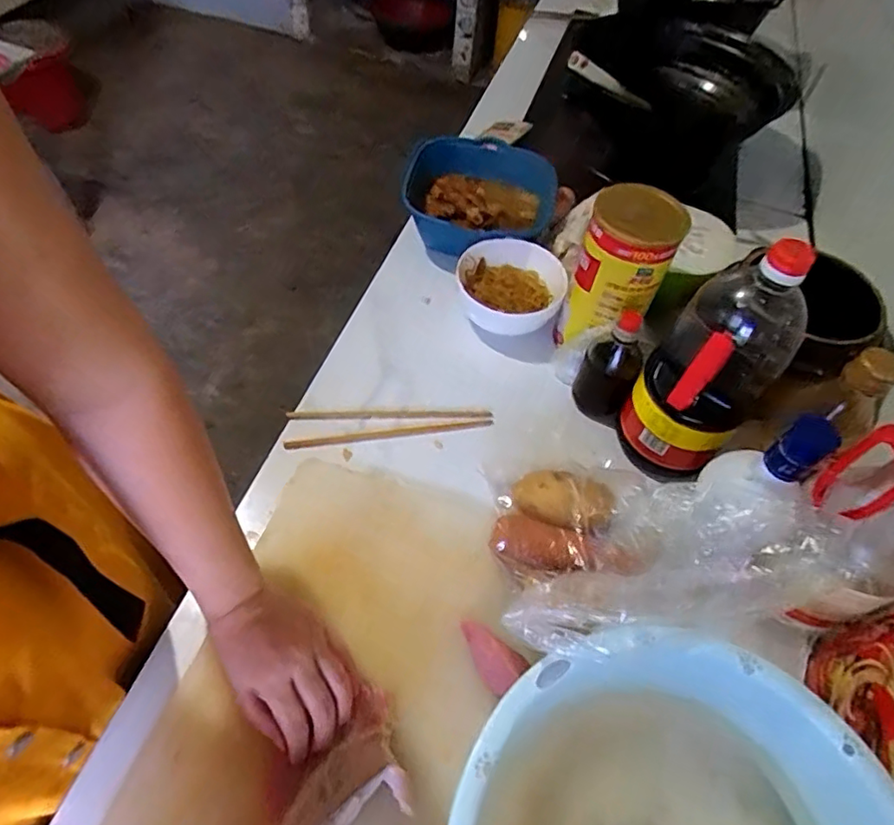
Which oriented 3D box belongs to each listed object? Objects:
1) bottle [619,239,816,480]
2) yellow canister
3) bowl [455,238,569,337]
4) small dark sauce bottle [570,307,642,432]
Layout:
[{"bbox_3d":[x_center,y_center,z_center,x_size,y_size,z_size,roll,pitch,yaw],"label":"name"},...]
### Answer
[{"bbox_3d":[0.261,-0.043,0.580,0.109,0.271,0.091,36,60,18],"label":"bottle"},{"bbox_3d":[0.200,-0.162,0.690,0.100,0.179,0.096,30,58,15],"label":"yellow canister"},{"bbox_3d":[0.081,-0.165,0.771,0.143,0.056,0.128,19,56,8],"label":"bowl"},{"bbox_3d":[0.190,-0.054,0.677,0.061,0.139,0.069,15,55,5],"label":"small dark sauce bottle"}]

